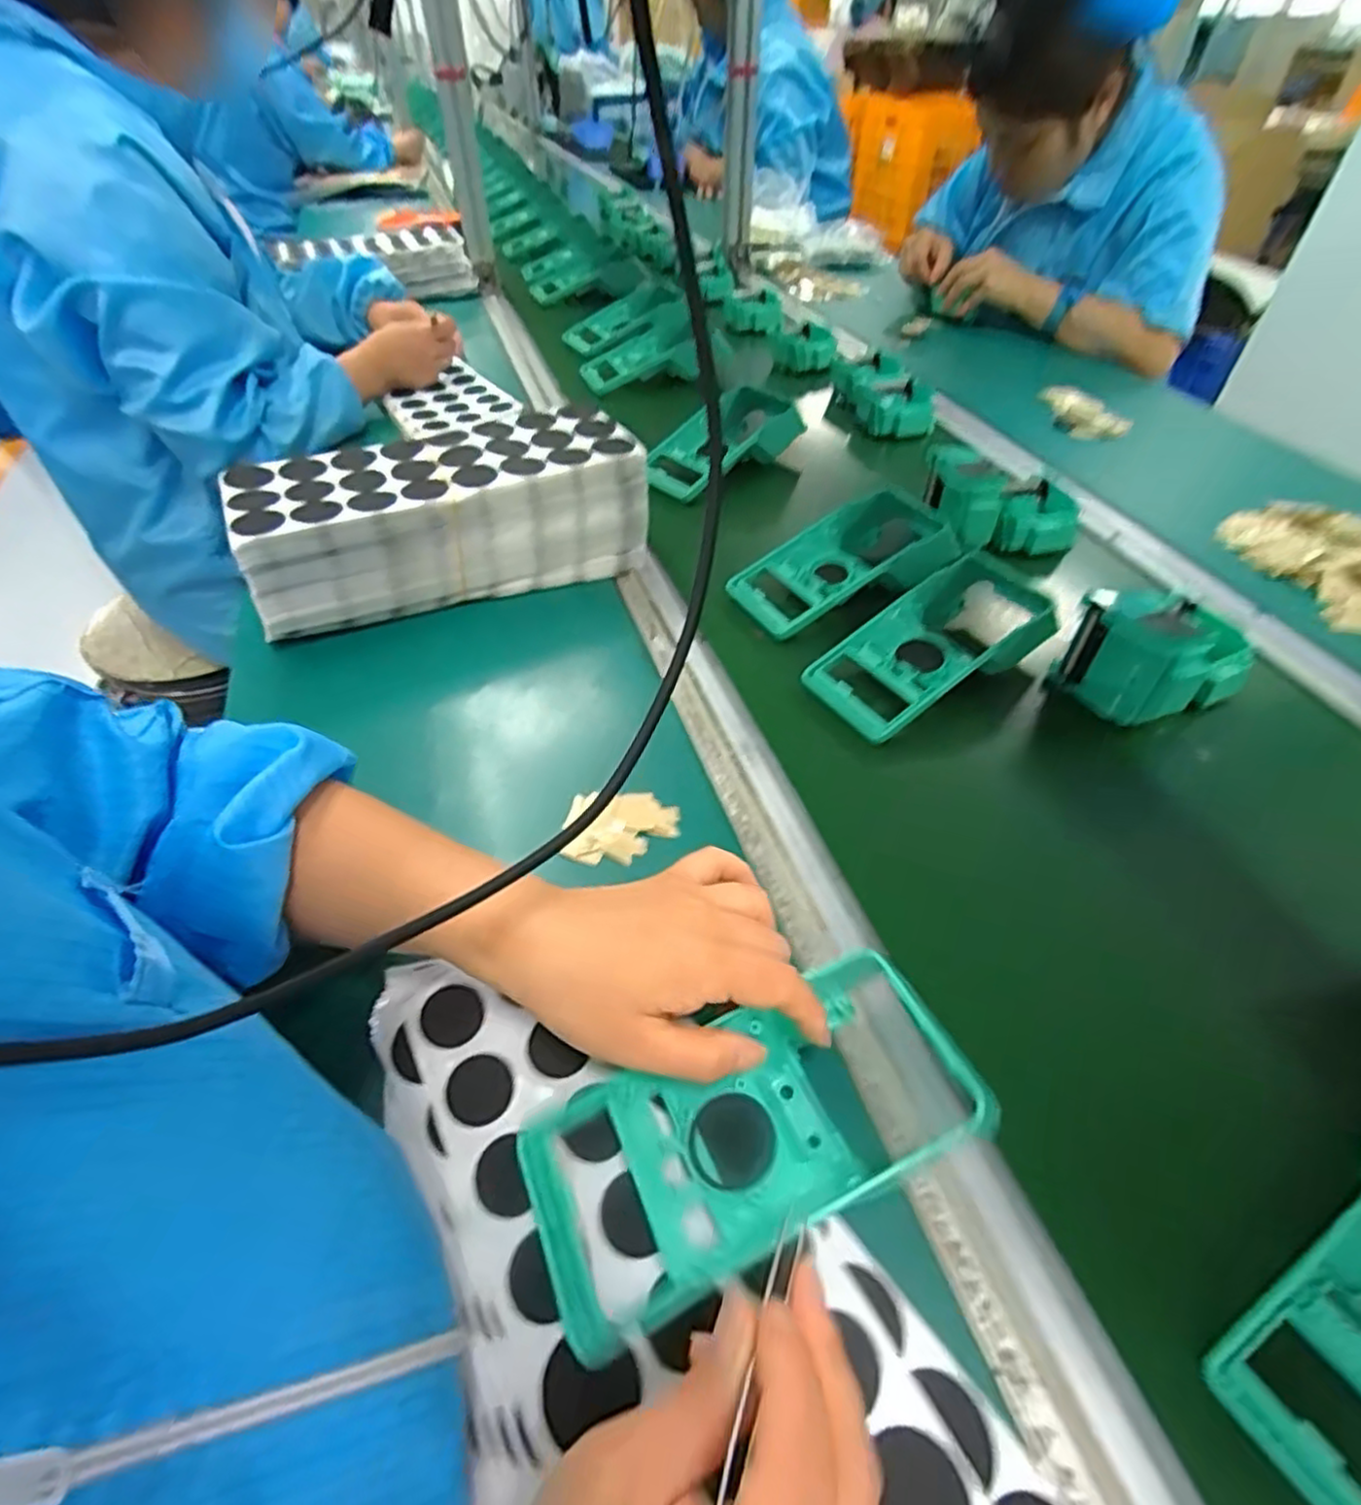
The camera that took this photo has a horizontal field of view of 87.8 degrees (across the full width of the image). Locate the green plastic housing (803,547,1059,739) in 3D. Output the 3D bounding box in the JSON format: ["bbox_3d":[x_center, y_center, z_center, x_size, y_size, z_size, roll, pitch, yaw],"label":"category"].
[{"bbox_3d":[0.182,-0.080,0.511,0.184,0.044,0.085,-24,51,-20],"label":"green plastic housing"}]

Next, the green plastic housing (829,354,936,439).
[{"bbox_3d":[0.236,-0.423,0.846,0.070,0.054,0.158,-6,47,-5],"label":"green plastic housing"}]

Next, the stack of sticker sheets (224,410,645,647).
[{"bbox_3d":[-0.188,-0.188,0.574,0.300,0.101,0.126,-20,50,-17],"label":"stack of sticker sheets"}]

